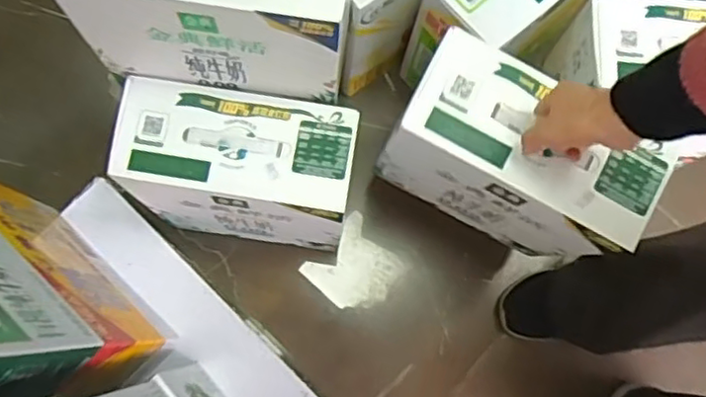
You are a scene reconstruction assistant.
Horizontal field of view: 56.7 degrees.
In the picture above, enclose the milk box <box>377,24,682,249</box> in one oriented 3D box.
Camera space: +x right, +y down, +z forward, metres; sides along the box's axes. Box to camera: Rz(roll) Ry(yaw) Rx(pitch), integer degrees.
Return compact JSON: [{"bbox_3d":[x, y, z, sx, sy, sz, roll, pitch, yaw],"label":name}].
[{"bbox_3d":[0.181,-0.042,0.767,0.266,0.262,0.122,28,80,4],"label":"milk box"}]

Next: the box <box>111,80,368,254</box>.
[{"bbox_3d":[-0.136,-0.028,0.877,0.262,0.316,0.137,9,79,1],"label":"box"}]

